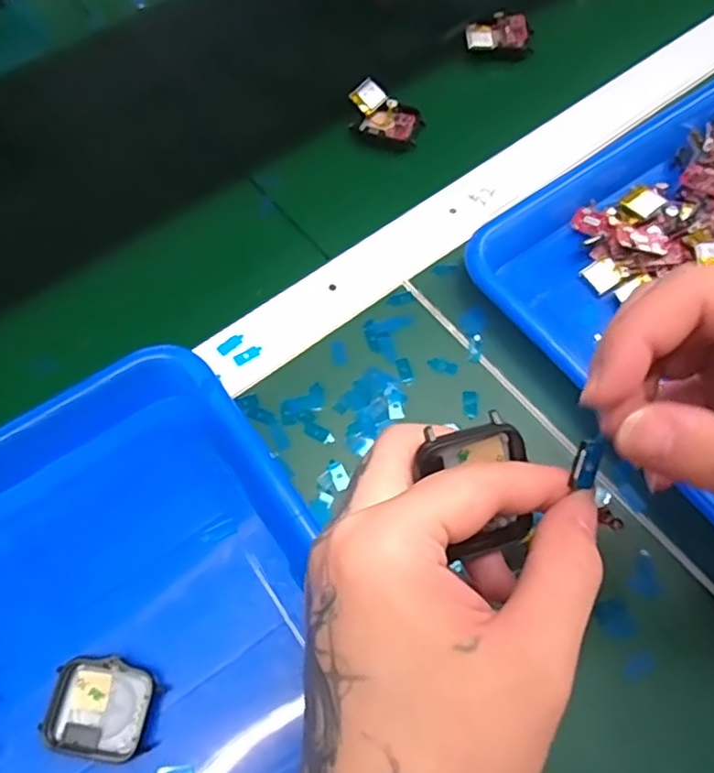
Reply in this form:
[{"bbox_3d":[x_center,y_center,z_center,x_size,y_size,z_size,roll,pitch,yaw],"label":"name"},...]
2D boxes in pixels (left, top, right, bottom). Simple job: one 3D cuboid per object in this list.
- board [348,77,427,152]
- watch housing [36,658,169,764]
[{"bbox_3d":[0.020,-0.193,0.439,0.053,0.020,0.038,21,66,10],"label":"board"},{"bbox_3d":[-0.111,0.142,0.272,0.044,0.015,0.037,10,65,5],"label":"watch housing"}]

